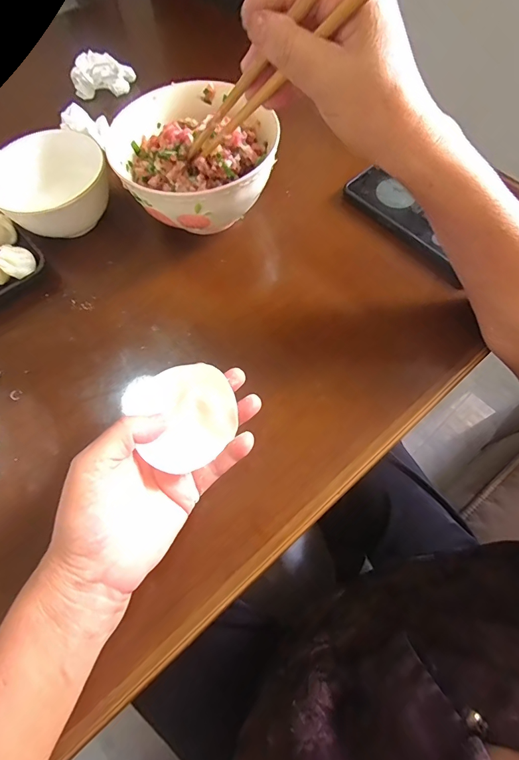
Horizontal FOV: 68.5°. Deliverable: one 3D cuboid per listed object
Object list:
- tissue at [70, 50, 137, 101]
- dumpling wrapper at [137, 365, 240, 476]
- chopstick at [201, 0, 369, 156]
[{"bbox_3d":[-0.202,-0.392,0.491,0.079,0.031,0.043,-11,66,-3],"label":"tissue"},{"bbox_3d":[-0.050,0.025,0.268,0.065,0.014,0.075,1,66,3],"label":"dumpling wrapper"},{"bbox_3d":[0.015,-0.198,0.247,0.009,0.218,0.009,47,69,-27],"label":"chopstick"}]

